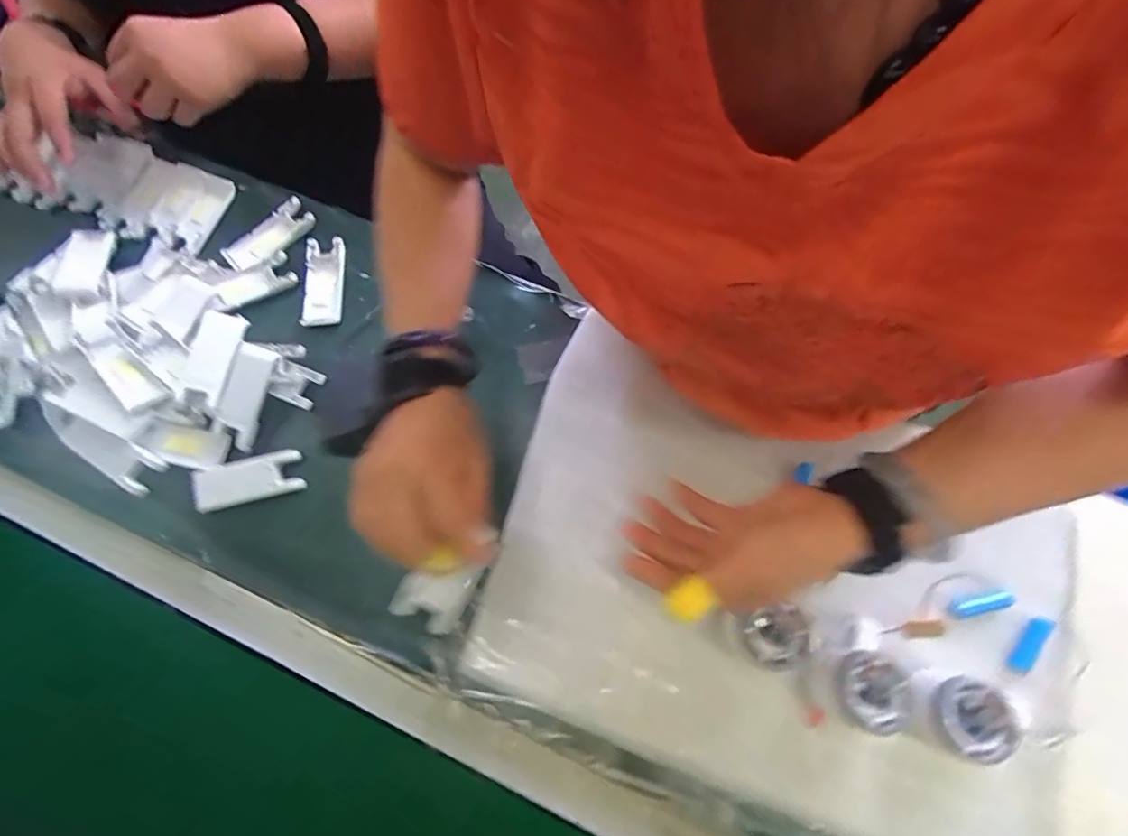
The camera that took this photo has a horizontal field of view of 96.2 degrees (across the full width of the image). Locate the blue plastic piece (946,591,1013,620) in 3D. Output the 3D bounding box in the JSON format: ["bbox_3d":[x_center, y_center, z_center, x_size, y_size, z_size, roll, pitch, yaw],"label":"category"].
[{"bbox_3d":[0.364,0.163,0.441,0.056,0.008,0.013,-13,76,-2],"label":"blue plastic piece"}]

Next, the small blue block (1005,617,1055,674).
[{"bbox_3d":[0.401,0.193,0.434,0.016,0.004,0.053,44,81,11],"label":"small blue block"}]

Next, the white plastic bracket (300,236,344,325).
[{"bbox_3d":[-0.270,-0.154,0.568,0.041,0.010,0.104,-4,76,1],"label":"white plastic bracket"}]

